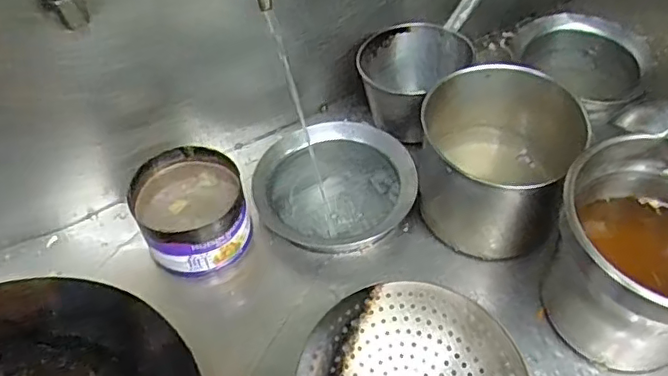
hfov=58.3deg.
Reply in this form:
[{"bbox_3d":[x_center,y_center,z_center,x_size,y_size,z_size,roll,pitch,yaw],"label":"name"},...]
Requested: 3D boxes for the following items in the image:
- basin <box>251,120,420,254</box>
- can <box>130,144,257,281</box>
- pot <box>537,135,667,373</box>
[{"bbox_3d":[0.002,-0.011,0.904,0.244,0.064,0.208,-13,50,-7],"label":"basin"},{"bbox_3d":[-0.206,0.028,0.868,0.151,0.112,0.159,-2,50,2],"label":"can"},{"bbox_3d":[0.360,0.086,0.714,0.217,0.229,0.188,-23,52,-15],"label":"pot"}]

